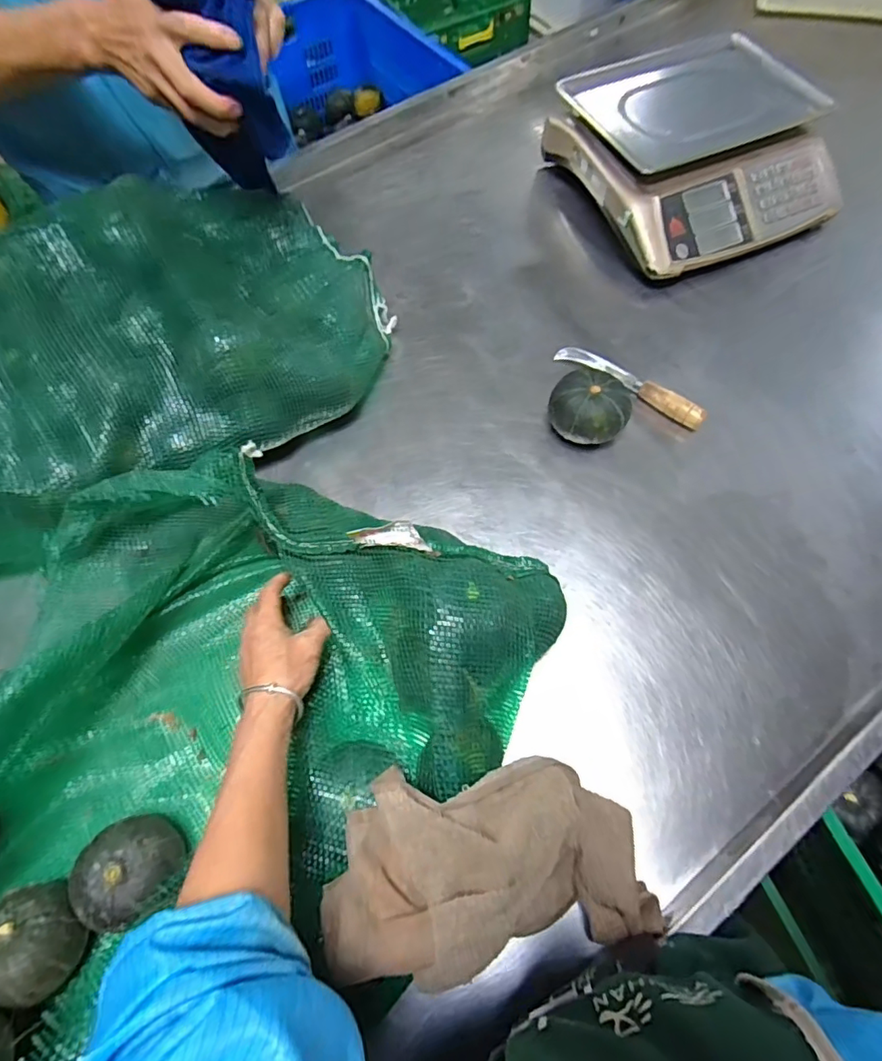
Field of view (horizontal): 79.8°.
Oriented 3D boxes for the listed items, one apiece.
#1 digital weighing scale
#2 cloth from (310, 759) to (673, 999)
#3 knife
[{"bbox_3d":[0.363,-0.586,0.806,0.391,0.129,0.391,-24,68,-9],"label":"digital weighing scale"},{"bbox_3d":[0.041,0.266,0.426,0.259,0.058,0.135,6,64,-22],"label":"cloth"},{"bbox_3d":[0.241,-0.191,0.673,0.202,0.028,0.025,36,72,16],"label":"knife"}]

